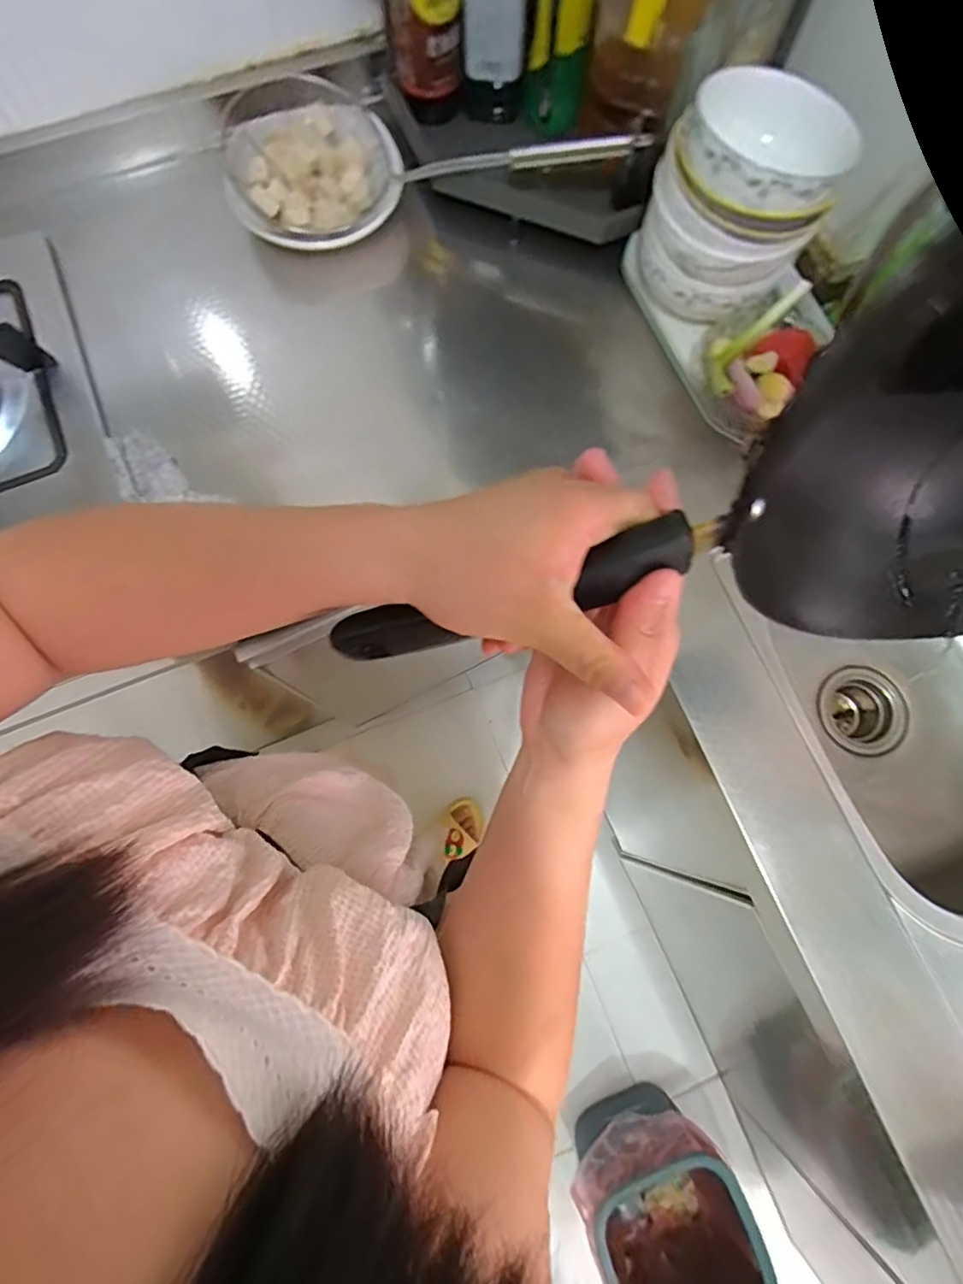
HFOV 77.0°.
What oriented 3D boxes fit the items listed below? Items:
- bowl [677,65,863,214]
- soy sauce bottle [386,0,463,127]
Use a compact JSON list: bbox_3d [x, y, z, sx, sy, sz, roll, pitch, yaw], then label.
[{"bbox_3d":[0.235,-0.419,0.518,0.130,0.047,0.130,0,76,-1],"label":"bowl"},{"bbox_3d":[-0.057,-0.646,0.618,0.072,0.195,0.057,-8,76,-3],"label":"soy sauce bottle"}]

